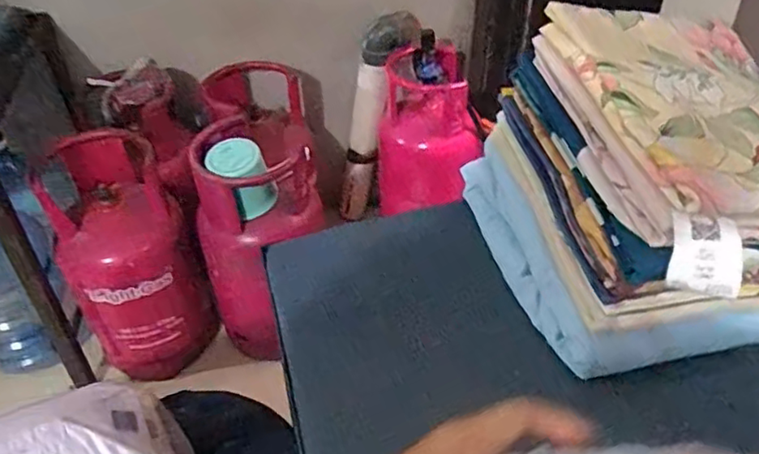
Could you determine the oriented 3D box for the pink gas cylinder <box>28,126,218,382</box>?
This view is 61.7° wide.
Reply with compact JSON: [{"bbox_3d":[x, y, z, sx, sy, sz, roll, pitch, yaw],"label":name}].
[{"bbox_3d":[-0.605,0.078,1.536,0.268,0.615,0.292,-26,47,-25],"label":"pink gas cylinder"}]

